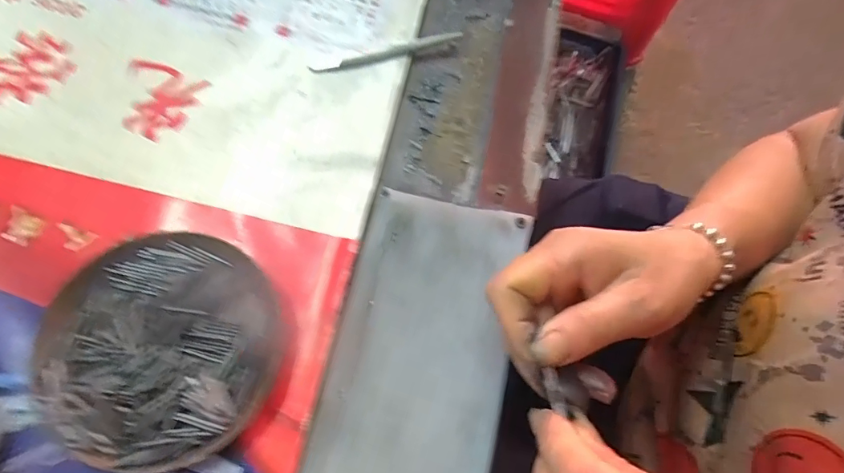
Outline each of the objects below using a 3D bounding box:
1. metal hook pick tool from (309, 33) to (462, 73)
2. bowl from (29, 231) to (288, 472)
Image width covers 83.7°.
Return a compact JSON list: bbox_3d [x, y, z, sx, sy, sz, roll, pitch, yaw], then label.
[{"bbox_3d":[-0.023,-0.121,0.311,0.101,0.005,0.010,-14,76,-11],"label":"metal hook pick tool"},{"bbox_3d":[-0.133,0.055,0.243,0.112,0.023,0.113,2,73,-7],"label":"bowl"}]

